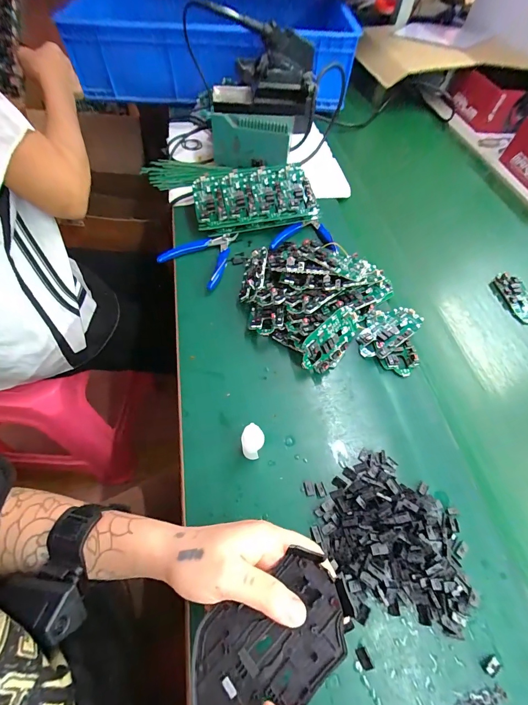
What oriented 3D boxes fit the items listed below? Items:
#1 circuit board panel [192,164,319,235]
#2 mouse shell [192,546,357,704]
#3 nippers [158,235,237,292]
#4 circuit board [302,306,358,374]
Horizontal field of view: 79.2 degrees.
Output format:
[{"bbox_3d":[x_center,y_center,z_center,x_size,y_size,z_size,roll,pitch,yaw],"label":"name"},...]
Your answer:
[{"bbox_3d":[-0.017,-0.259,0.532,0.192,0.028,0.111,-10,73,-6],"label":"circuit board panel"},{"bbox_3d":[0.006,0.191,0.209,0.112,0.017,0.067,-25,62,-19],"label":"mouse shell"},{"bbox_3d":[-0.089,-0.155,0.496,0.101,0.022,0.115,28,59,14],"label":"nippers"},{"bbox_3d":[0.086,-0.013,0.393,0.098,0.013,0.054,-42,113,-23],"label":"circuit board"}]

